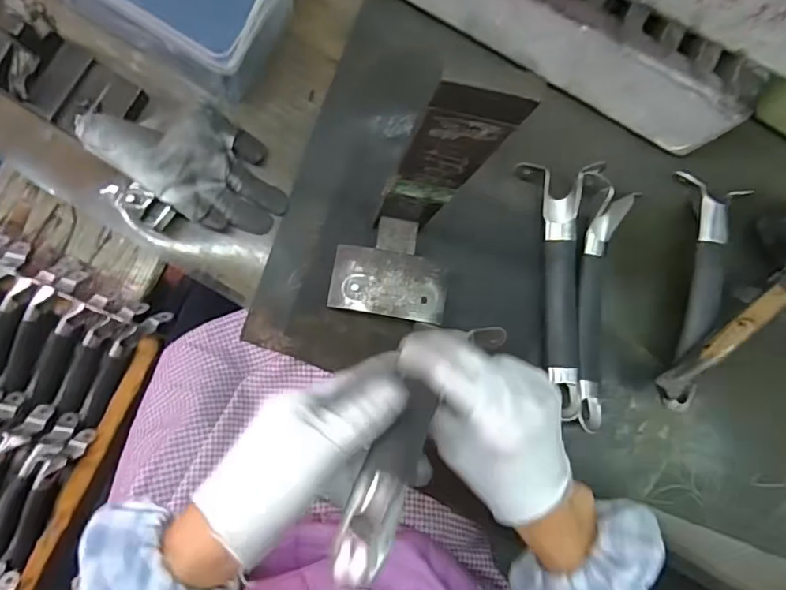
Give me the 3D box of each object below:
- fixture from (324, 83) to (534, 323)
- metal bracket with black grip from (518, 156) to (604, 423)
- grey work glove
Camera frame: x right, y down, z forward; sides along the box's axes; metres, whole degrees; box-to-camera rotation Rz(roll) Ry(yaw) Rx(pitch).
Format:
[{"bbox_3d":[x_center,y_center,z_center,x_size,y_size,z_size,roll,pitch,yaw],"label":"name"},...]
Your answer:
[{"bbox_3d":[0.013,-0.032,0.328,0.087,0.220,0.074,10,83,-6],"label":"fixture"},{"bbox_3d":[0.140,-0.006,0.467,0.062,0.033,0.210,3,83,-7],"label":"metal bracket with black grip"},{"bbox_3d":[-0.153,-0.107,0.432,0.137,0.073,0.089,34,81,-2],"label":"grey work glove"}]

